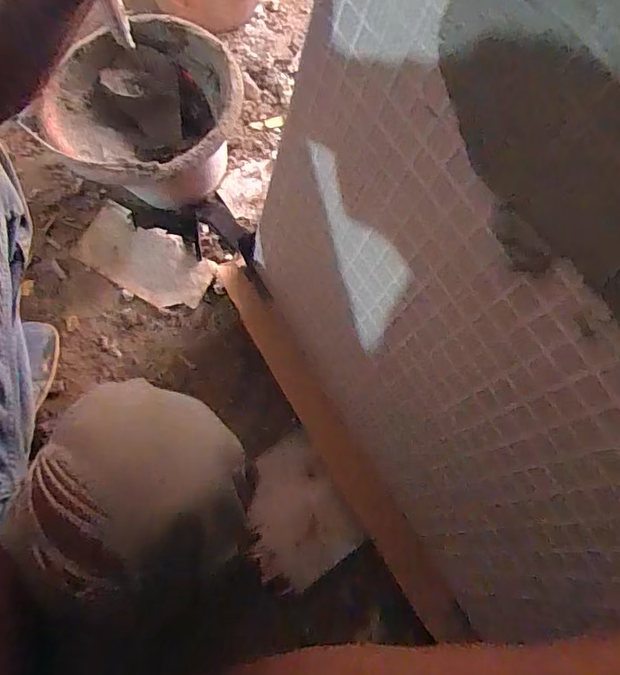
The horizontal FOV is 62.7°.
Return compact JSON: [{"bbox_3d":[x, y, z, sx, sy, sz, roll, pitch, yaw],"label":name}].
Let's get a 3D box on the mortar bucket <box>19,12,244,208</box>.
[{"bbox_3d":[-0.219,-0.294,0.723,0.256,0.171,0.234,-1,75,-1],"label":"mortar bucket"}]

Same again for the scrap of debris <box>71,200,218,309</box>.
[{"bbox_3d":[-0.249,-0.116,0.766,0.211,0.015,0.102,31,95,13],"label":"scrap of debris"}]

